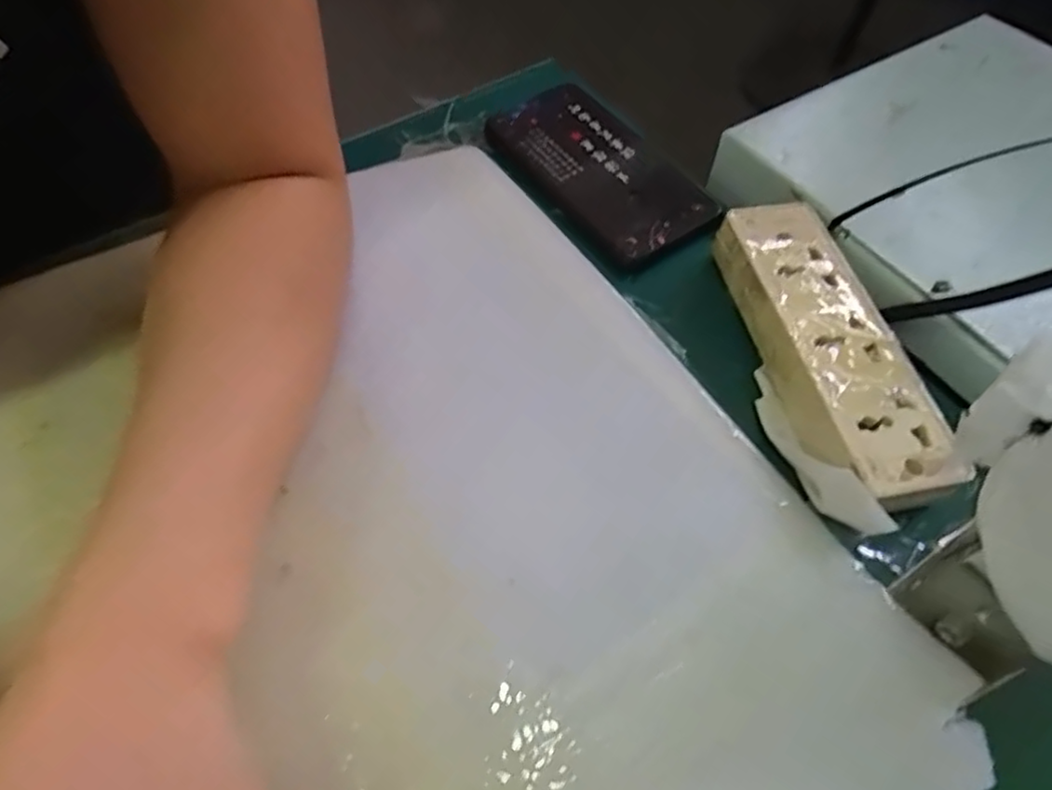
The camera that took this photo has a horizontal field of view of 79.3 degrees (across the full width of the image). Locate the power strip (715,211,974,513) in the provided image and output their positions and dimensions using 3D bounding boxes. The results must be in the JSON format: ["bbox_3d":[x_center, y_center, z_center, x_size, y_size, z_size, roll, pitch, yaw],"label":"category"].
[{"bbox_3d":[0.146,-0.023,0.313,0.052,0.033,0.165,-10,60,-6],"label":"power strip"}]

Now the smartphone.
[{"bbox_3d":[0.042,-0.145,0.395,0.083,0.006,0.156,-32,65,-18],"label":"smartphone"}]

